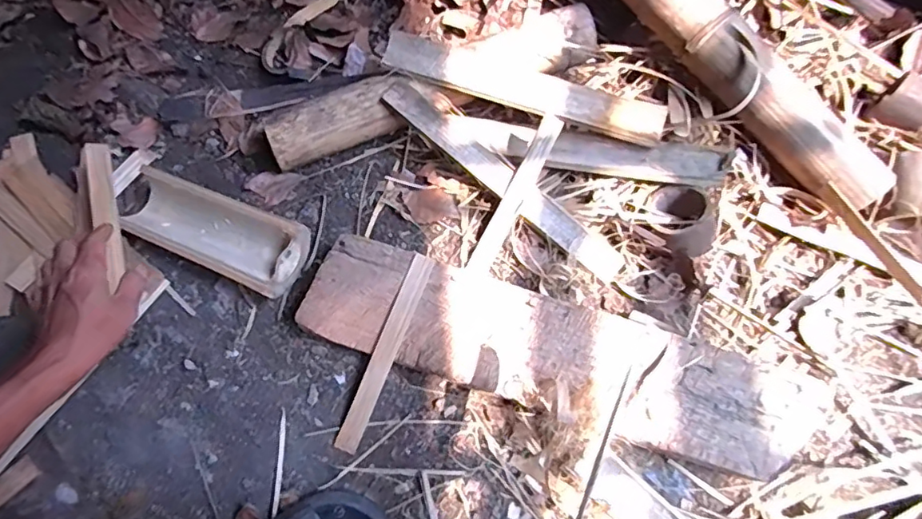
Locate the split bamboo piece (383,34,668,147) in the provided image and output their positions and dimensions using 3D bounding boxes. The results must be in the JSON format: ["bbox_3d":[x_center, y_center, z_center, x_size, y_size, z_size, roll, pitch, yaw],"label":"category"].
[{"bbox_3d":[0.077,-0.207,0.676,0.339,0.021,0.059,17,79,2],"label":"split bamboo piece"}]

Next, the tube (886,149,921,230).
[{"bbox_3d":[0.533,-0.079,0.655,0.062,0.045,0.091,8,73,5],"label":"tube"}]

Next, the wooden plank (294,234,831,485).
[{"bbox_3d":[0.095,0.099,0.593,0.529,0.028,0.120,17,72,8],"label":"wooden plank"}]

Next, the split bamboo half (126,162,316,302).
[{"bbox_3d":[-0.303,-0.038,0.673,0.242,0.050,0.088,23,75,9],"label":"split bamboo half"}]

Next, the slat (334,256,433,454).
[{"bbox_3d":[-0.083,0.104,0.617,0.025,0.006,0.227,23,87,9],"label":"slat"}]

